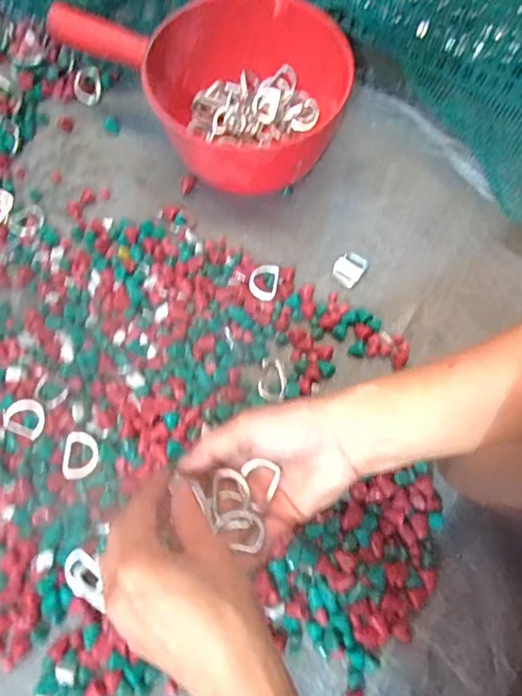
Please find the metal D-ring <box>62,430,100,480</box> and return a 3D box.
[{"bbox_3d":[-0.147,0.087,0.418,0.029,0.007,0.037,-1,73,0],"label":"metal D-ring"}]

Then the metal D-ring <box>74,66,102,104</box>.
[{"bbox_3d":[-0.187,-0.284,0.551,0.029,0.004,0.038,9,100,-3],"label":"metal D-ring"}]

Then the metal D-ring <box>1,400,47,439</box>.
[{"bbox_3d":[-0.197,0.059,0.429,0.034,0.007,0.029,21,74,7],"label":"metal D-ring"}]

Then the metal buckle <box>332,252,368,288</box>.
[{"bbox_3d":[0.085,-0.077,0.490,0.026,0.004,0.033,36,75,10],"label":"metal buckle"}]

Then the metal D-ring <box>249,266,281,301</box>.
[{"bbox_3d":[0.004,-0.062,0.469,0.027,0.007,0.038,22,63,0],"label":"metal D-ring"}]

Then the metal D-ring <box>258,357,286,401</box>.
[{"bbox_3d":[0.011,0.026,0.452,0.024,0.007,0.040,2,65,11],"label":"metal D-ring"}]

